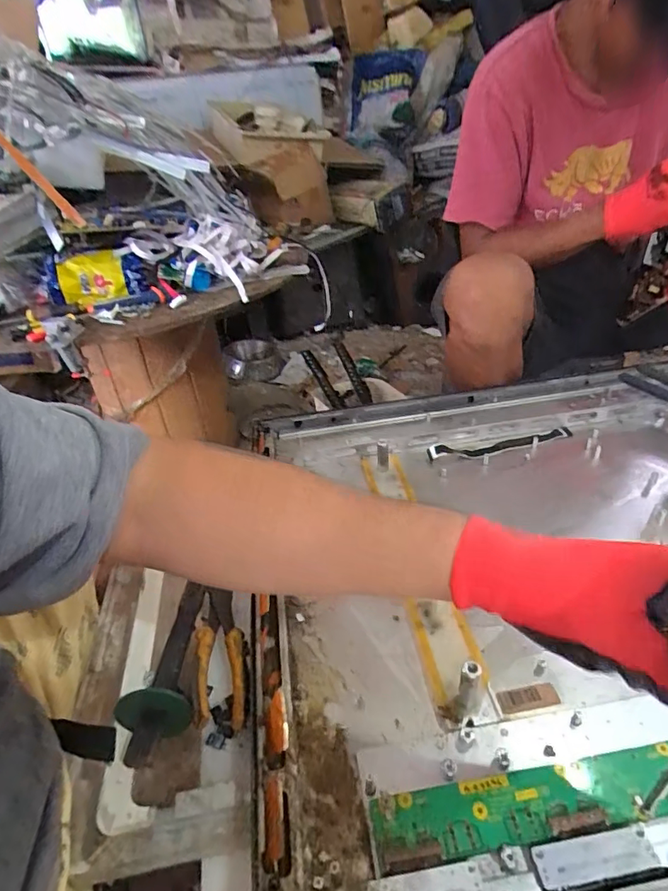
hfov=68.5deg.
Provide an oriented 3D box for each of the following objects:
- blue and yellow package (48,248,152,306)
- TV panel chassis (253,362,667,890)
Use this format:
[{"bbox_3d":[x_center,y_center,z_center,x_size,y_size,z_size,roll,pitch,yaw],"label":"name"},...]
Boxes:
[{"bbox_3d":[-0.396,-0.279,0.816,0.148,0.084,0.022,-11,2,-13],"label":"blue and yellow package"},{"bbox_3d":[0.396,0.074,0.560,0.976,0.043,0.594,-9,35,-3],"label":"TV panel chassis"}]

